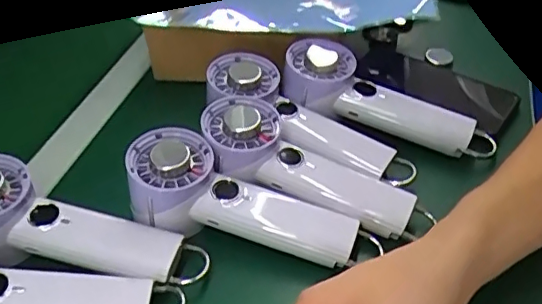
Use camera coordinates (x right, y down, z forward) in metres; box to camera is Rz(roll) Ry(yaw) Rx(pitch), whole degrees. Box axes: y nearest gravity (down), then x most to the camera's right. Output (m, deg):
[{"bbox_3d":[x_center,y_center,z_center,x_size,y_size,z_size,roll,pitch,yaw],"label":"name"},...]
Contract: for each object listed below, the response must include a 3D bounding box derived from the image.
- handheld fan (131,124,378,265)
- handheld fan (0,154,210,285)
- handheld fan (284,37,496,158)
[{"bbox_3d":[-0.027,0.038,0.419,0.170,0.050,0.064,20,44,4],"label":"handheld fan"},{"bbox_3d":[-0.144,0.061,0.404,0.198,0.052,0.063,18,43,0],"label":"handheld fan"},{"bbox_3d":[0.099,-0.043,0.496,0.188,0.034,0.064,27,48,14],"label":"handheld fan"}]

